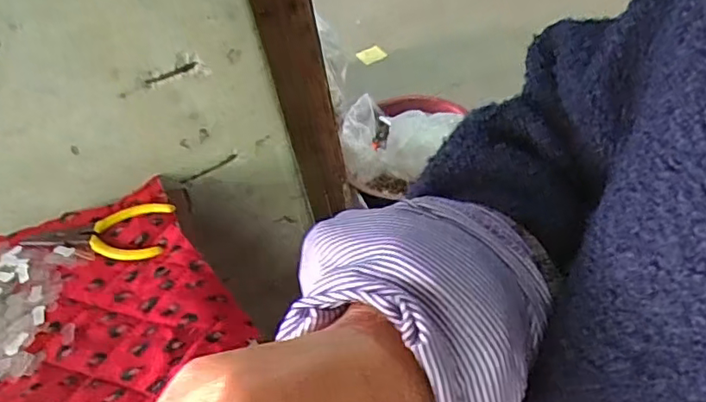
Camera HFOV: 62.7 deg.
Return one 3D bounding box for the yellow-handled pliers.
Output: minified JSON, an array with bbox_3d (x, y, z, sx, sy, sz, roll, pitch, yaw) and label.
[{"bbox_3d":[-0.207,0.026,0.466,0.119,0.007,0.054,-5,46,7],"label":"yellow-handled pliers"}]

